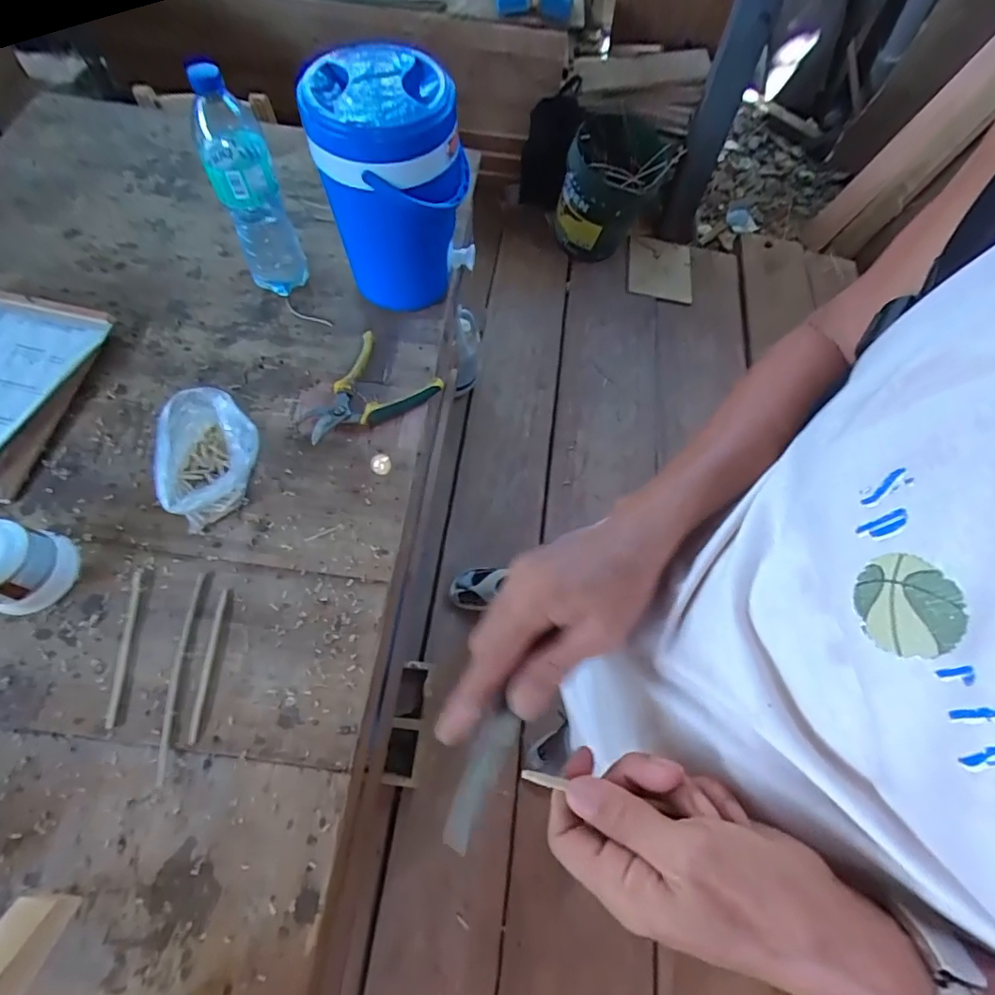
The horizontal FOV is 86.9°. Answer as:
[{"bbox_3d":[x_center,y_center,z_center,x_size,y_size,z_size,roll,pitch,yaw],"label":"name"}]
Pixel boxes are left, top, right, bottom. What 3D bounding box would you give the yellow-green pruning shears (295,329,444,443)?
[{"bbox_3d":[-0.172,-0.130,0.690,0.131,0.028,0.166,32,68,11],"label":"yellow-green pruning shears"}]

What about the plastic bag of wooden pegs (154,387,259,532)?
[{"bbox_3d":[-0.342,-0.046,0.613,0.109,0.084,0.137,34,69,12],"label":"plastic bag of wooden pegs"}]

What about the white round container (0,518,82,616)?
[{"bbox_3d":[-0.510,0.071,0.552,0.080,0.075,0.087,1,66,-2],"label":"white round container"}]

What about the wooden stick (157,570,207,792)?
[{"bbox_3d":[-0.337,0.184,0.555,0.016,0.007,0.209,1,66,-2],"label":"wooden stick"}]

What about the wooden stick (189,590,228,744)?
[{"bbox_3d":[-0.310,0.177,0.564,0.010,0.006,0.155,2,66,-2],"label":"wooden stick"}]

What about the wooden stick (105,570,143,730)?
[{"bbox_3d":[-0.402,0.158,0.568,0.011,0.004,0.164,-4,66,-4],"label":"wooden stick"}]

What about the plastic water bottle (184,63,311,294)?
[{"bbox_3d":[-0.311,-0.379,0.671,0.079,0.266,0.061,-22,69,-12],"label":"plastic water bottle"}]

